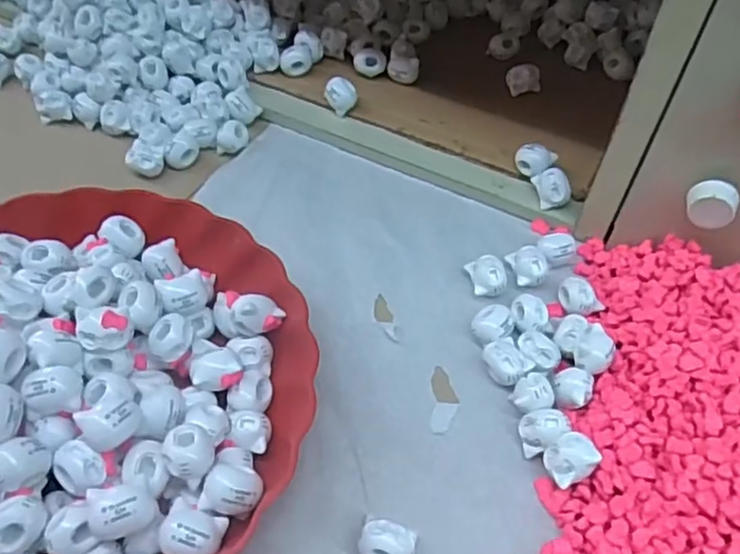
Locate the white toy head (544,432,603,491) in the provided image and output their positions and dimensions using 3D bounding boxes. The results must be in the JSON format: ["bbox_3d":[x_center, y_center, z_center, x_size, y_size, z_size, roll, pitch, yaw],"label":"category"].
[{"bbox_3d":[0.097,0.088,0.317,0.021,0.012,0.021,-19,53,-20],"label":"white toy head"}]

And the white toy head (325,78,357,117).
[{"bbox_3d":[-0.022,-0.136,0.503,0.024,0.025,0.023,3,49,-2],"label":"white toy head"}]

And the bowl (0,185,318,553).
[{"bbox_3d":[-0.147,0.052,0.311,0.231,0.050,0.233,2,49,-2],"label":"bowl"}]

